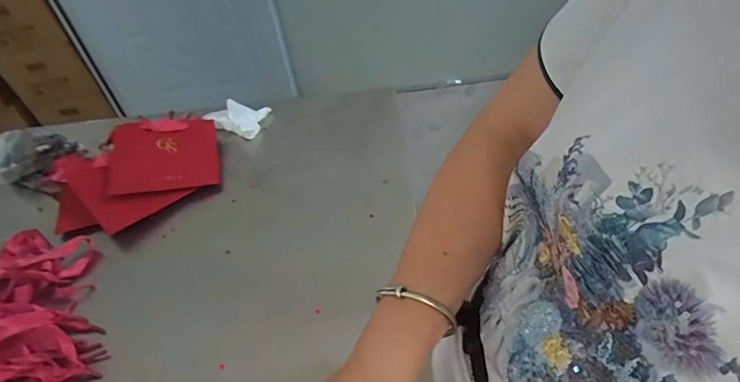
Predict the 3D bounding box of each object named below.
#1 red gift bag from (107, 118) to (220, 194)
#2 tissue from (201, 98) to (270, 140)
[{"bbox_3d":[-0.309,-0.062,0.667,0.152,0.028,0.171,-10,48,-16],"label":"red gift bag"},{"bbox_3d":[-0.217,-0.124,0.739,0.099,0.025,0.079,13,48,23],"label":"tissue"}]

